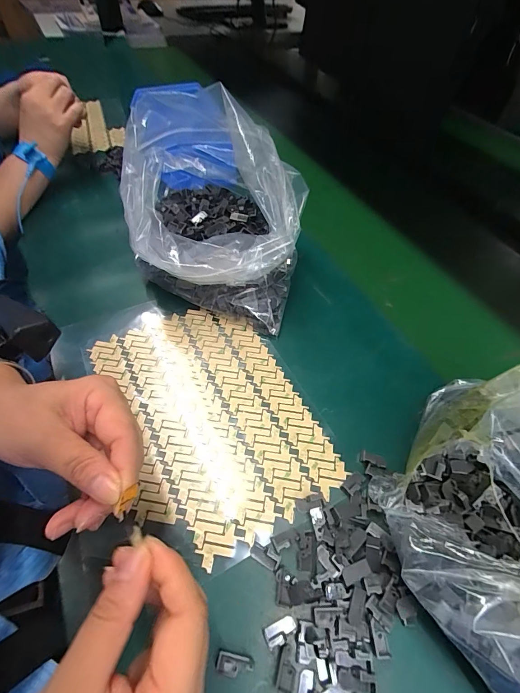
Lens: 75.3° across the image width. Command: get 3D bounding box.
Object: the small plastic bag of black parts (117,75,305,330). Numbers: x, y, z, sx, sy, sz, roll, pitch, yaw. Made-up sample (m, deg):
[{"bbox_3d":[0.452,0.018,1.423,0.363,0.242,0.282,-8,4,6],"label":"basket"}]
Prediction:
[{"bbox_3d":[-0.049,-0.139,0.353,0.182,0.165,0.161,12,54,7],"label":"small plastic bag of black parts"}]

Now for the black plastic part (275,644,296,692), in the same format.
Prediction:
[{"bbox_3d":[0.017,0.199,0.207,0.011,0.004,0.022,14,53,7],"label":"black plastic part"}]

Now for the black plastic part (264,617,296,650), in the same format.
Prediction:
[{"bbox_3d":[0.013,0.183,0.217,0.021,0.004,0.012,-20,56,-17],"label":"black plastic part"}]

